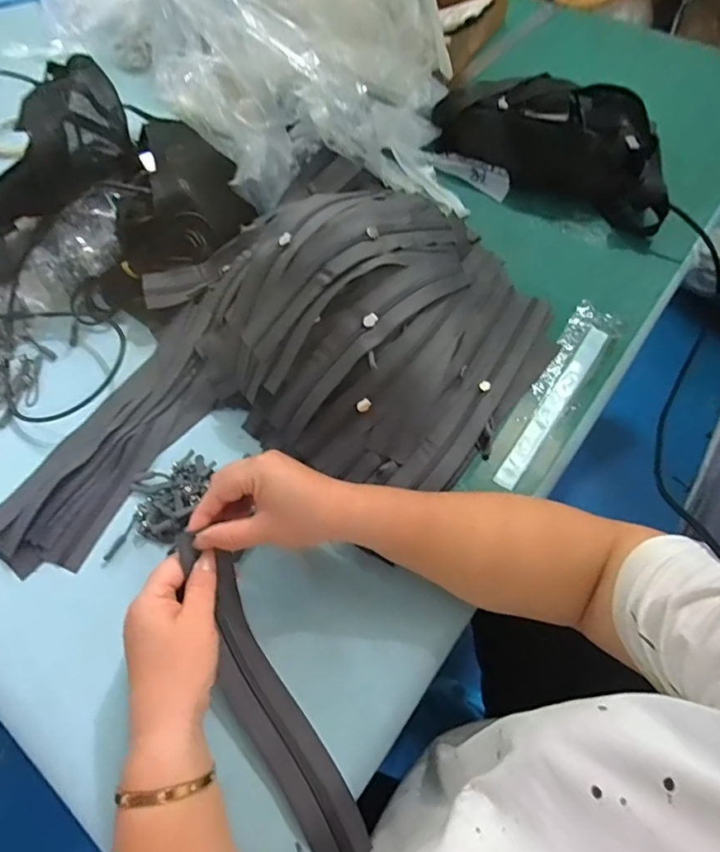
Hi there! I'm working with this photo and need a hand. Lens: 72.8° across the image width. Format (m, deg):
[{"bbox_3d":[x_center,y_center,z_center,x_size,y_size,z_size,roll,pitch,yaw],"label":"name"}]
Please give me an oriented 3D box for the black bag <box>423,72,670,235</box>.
[{"bbox_3d":[0.254,-0.363,0.622,0.315,0.082,0.150,35,69,18],"label":"black bag"}]

